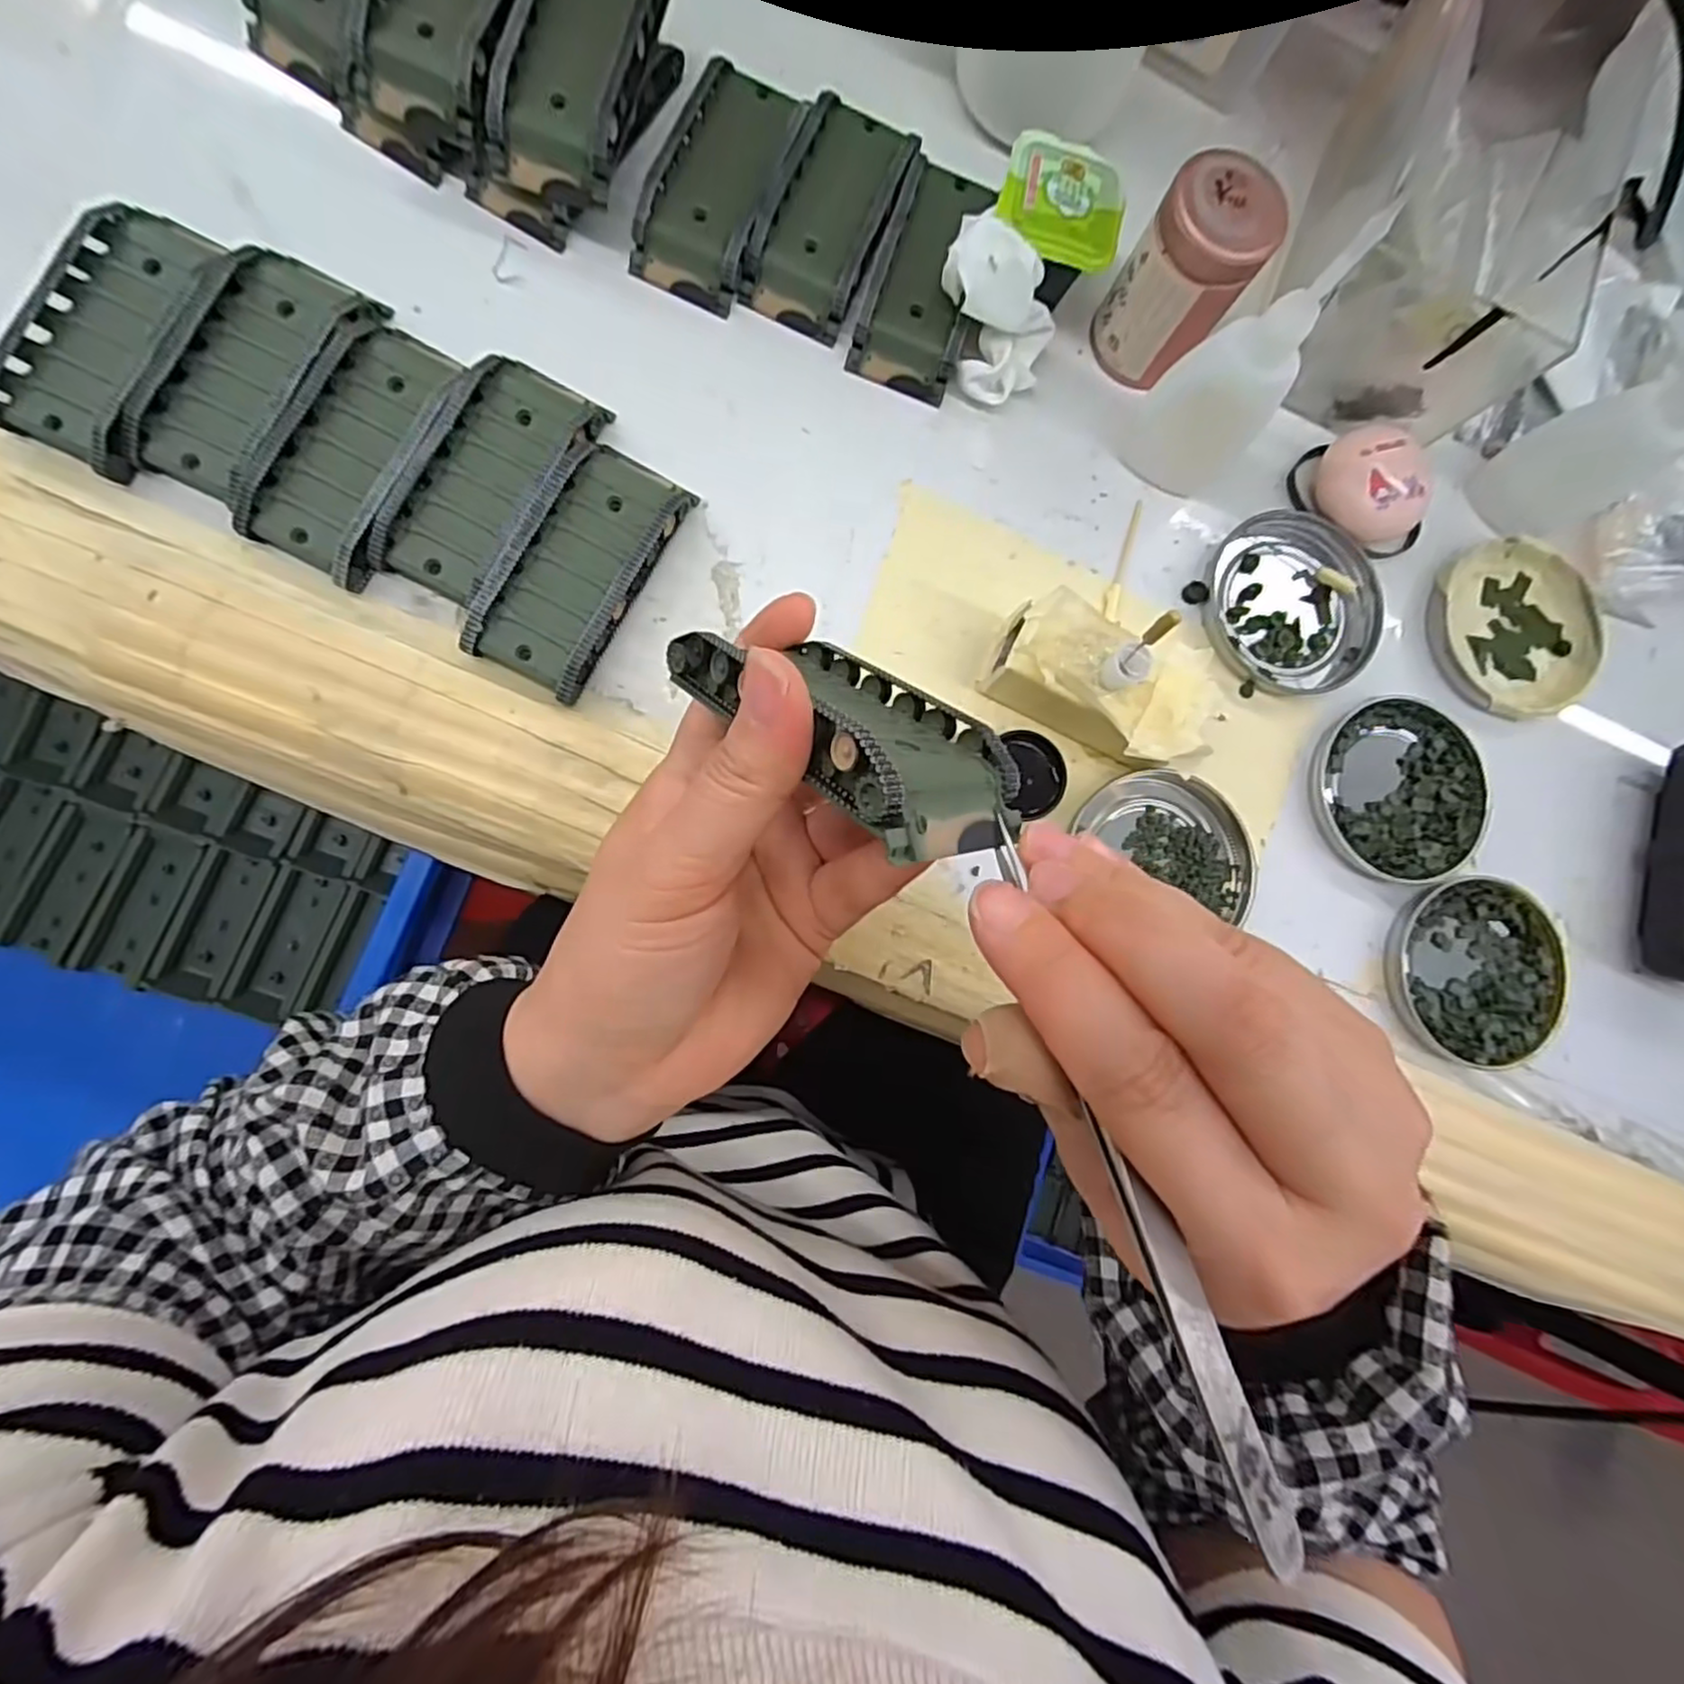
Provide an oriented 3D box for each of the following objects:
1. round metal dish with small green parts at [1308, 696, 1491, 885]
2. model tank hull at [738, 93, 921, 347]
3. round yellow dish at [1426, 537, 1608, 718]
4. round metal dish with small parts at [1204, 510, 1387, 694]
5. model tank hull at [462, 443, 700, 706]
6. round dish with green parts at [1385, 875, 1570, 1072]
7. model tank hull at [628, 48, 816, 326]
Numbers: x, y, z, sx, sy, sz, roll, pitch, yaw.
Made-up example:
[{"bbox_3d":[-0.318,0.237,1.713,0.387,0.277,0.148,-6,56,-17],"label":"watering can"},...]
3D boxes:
[{"bbox_3d":[0.241,-0.023,0.310,0.077,0.008,0.078,1,85,-8],"label":"round metal dish with small green parts"},{"bbox_3d":[-0.004,-0.259,0.296,0.044,0.017,0.094,23,82,-5],"label":"model tank hull"},{"bbox_3d":[0.307,-0.098,0.328,0.077,0.012,0.079,1,85,-8],"label":"round yellow dish"},{"bbox_3d":[0.197,-0.104,0.313,0.080,0.007,0.075,1,85,-8],"label":"round metal dish with small parts"},{"bbox_3d":[-0.095,-0.103,0.269,0.042,0.019,0.094,29,82,-4],"label":"model tank hull"},{"bbox_3d":[0.271,0.054,0.307,0.075,0.008,0.077,1,85,-8],"label":"round dish with green parts"},{"bbox_3d":[-0.049,-0.266,0.291,0.043,0.019,0.091,23,82,-5],"label":"model tank hull"}]

